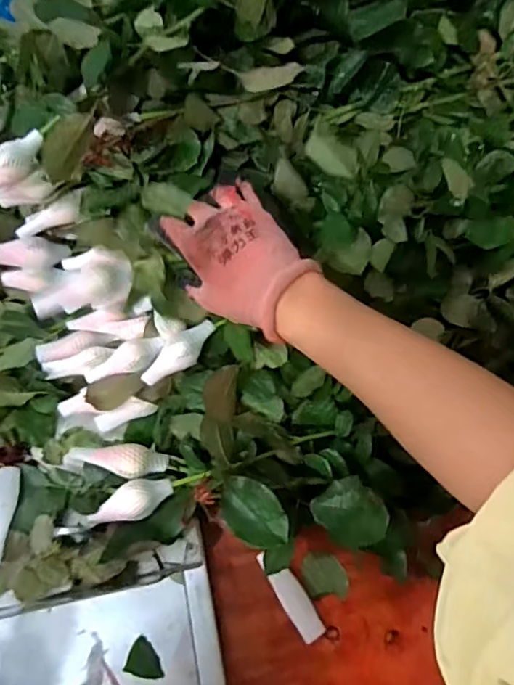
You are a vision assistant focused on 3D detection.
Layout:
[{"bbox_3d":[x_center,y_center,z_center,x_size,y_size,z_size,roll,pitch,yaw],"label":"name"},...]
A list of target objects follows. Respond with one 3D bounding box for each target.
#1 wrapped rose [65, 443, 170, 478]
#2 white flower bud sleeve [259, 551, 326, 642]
[{"bbox_3d":[-0.135,0.115,0.513,0.094,0.030,0.029,10,66,2],"label":"wrapped rose"},{"bbox_3d":[0.032,0.240,0.500,0.024,0.010,0.087,-27,70,-13],"label":"white flower bud sleeve"}]

